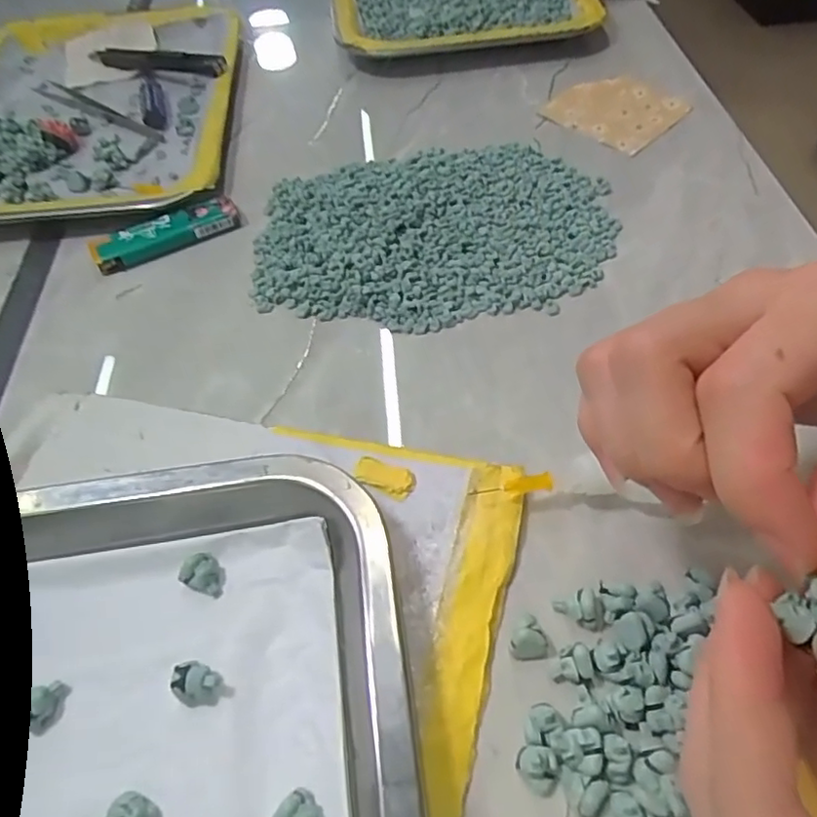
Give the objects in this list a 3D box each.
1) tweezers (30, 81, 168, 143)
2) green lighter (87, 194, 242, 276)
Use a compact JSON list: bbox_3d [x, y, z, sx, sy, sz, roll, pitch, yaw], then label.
[{"bbox_3d":[-0.211,-0.204,0.436,0.134,0.005,0.015,29,60,24],"label":"tweezers"},{"bbox_3d":[-0.134,-0.097,0.355,0.080,0.013,0.021,-23,54,-13],"label":"green lighter"}]

